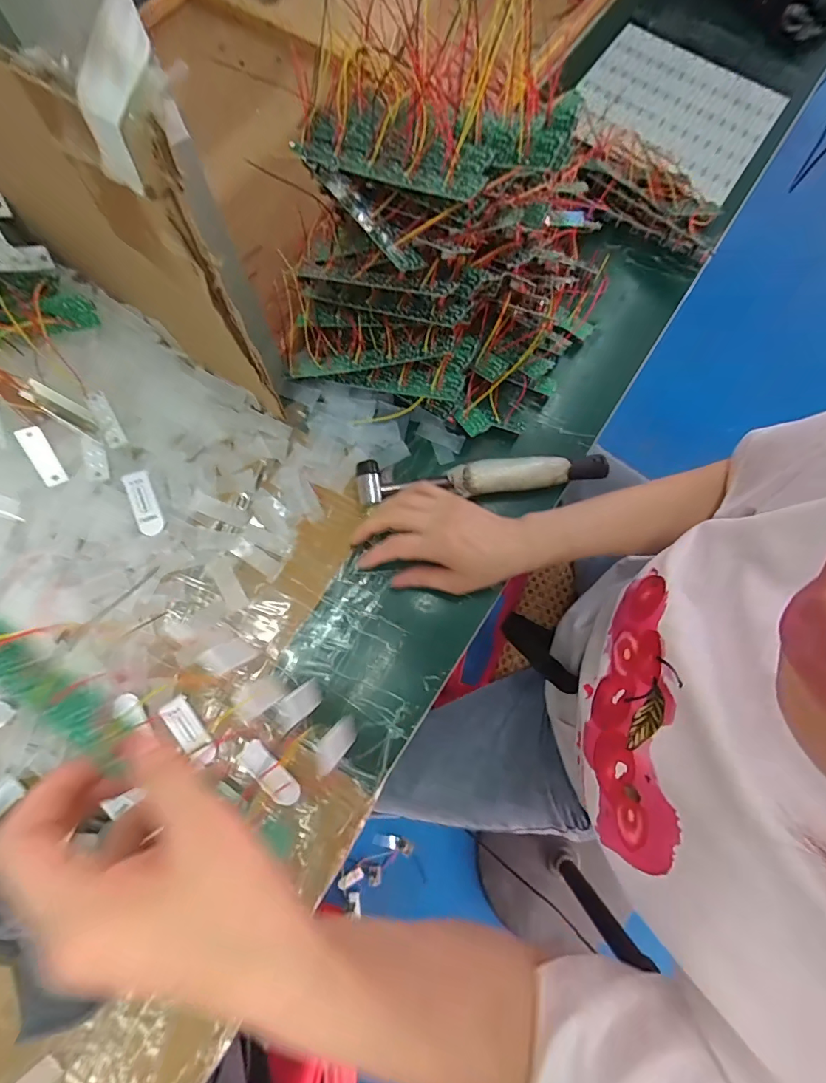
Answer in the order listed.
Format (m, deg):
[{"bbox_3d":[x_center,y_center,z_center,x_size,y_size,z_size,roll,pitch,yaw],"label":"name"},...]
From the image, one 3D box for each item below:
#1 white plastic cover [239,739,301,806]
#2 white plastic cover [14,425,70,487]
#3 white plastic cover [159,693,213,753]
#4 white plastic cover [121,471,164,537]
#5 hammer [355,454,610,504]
[{"bbox_3d":[-0.115,0.188,0.360,0.021,0.005,0.059,-44,80,-11],"label":"white plastic cover"},{"bbox_3d":[-0.303,-0.069,0.361,0.017,0.004,0.048,-24,106,-7],"label":"white plastic cover"},{"bbox_3d":[-0.185,0.149,0.359,0.021,0.006,0.045,-32,83,-29],"label":"white plastic cover"},{"bbox_3d":[-0.233,-0.033,0.384,0.020,0.004,0.056,-19,89,-6],"label":"white plastic cover"},{"bbox_3d":[0.066,-0.067,0.424,0.233,0.026,0.051,-8,76,-3],"label":"hammer"}]

